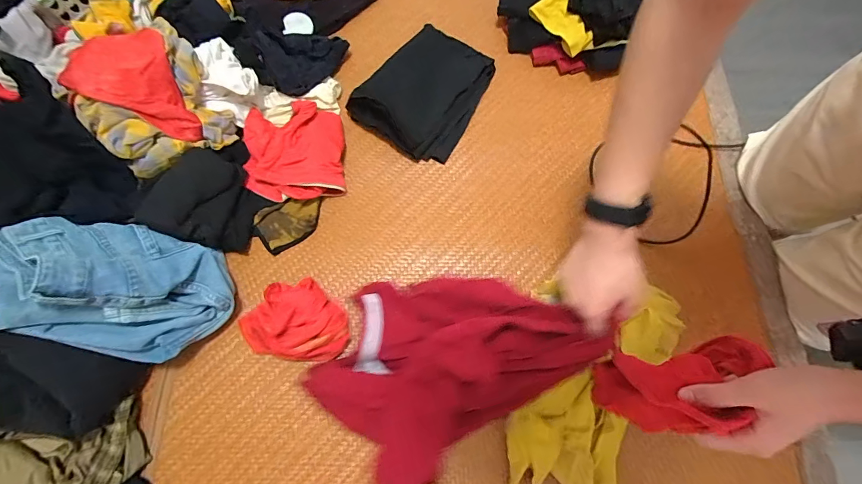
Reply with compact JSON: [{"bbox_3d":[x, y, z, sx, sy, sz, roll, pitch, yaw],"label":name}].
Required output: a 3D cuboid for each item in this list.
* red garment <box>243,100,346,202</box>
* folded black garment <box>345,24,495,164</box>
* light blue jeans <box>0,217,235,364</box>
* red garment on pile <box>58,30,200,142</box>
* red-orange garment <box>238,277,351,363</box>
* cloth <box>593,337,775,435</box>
[{"bbox_3d":[-0.230,-0.152,0.649,0.160,0.047,0.165,-5,71,-2],"label":"red garment"},{"bbox_3d":[-0.009,-0.272,0.679,0.180,0.057,0.233,28,73,9],"label":"folded black garment"},{"bbox_3d":[-0.427,0.047,0.500,0.276,0.132,0.161,14,71,5],"label":"light blue jeans"},{"bbox_3d":[-0.441,-0.232,0.572,0.122,0.093,0.153,-20,72,-7],"label":"red garment on pile"},{"bbox_3d":[-0.189,0.111,0.550,0.145,0.063,0.108,17,72,5],"label":"red-orange garment"},{"bbox_3d":[0.265,0.156,0.423,0.109,0.173,0.077,-6,71,-3],"label":"cloth"}]

